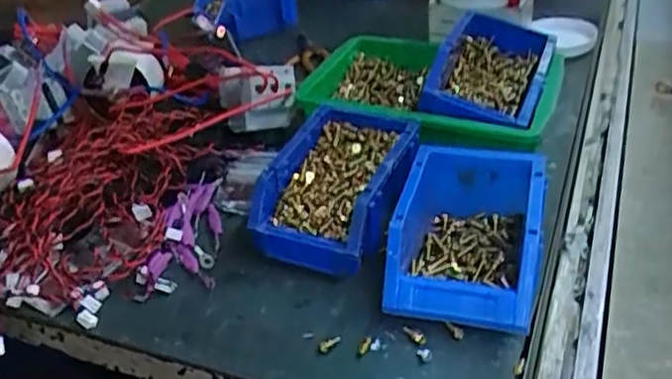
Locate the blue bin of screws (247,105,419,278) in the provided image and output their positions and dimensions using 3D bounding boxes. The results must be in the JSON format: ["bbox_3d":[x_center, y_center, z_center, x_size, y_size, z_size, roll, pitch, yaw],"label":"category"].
[{"bbox_3d":[0.006,0.003,0.613,0.119,0.080,0.171,9,37,20],"label":"blue bin of screws"}]

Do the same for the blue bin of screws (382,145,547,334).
[{"bbox_3d":[0.108,0.038,0.552,0.111,0.077,0.156,6,36,16],"label":"blue bin of screws"}]

